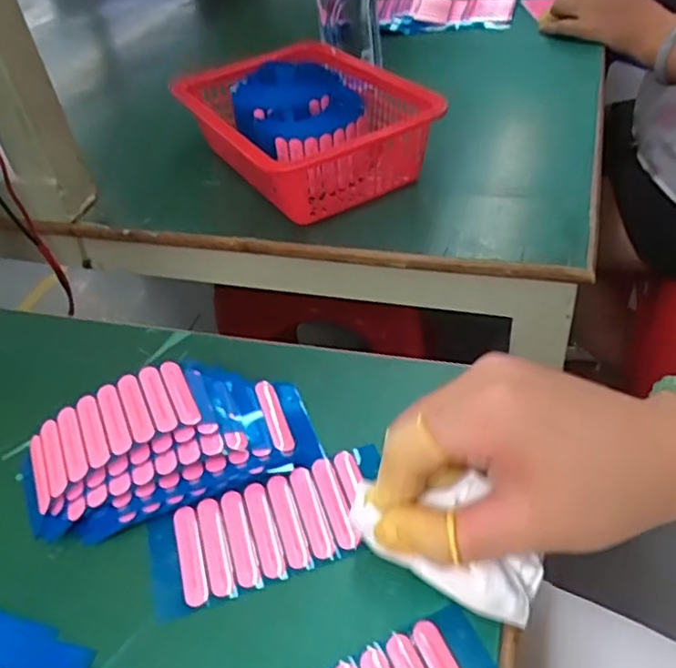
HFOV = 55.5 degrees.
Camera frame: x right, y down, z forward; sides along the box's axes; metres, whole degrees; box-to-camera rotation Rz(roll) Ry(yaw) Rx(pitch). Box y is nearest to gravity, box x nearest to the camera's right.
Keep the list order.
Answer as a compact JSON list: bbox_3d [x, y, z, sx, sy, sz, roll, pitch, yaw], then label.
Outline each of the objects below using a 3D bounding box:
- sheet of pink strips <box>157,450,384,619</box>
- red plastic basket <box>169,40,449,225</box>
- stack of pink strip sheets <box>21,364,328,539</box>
[{"bbox_3d":[-0.032,0.091,0.305,0.112,0.007,0.052,-16,43,-9],"label":"sheet of pink strips"},{"bbox_3d":[-0.029,-0.171,0.545,0.151,0.070,0.218,-26,45,-18],"label":"red plastic basket"},{"bbox_3d":[-0.089,0.053,0.335,0.143,0.032,0.077,-17,43,-10],"label":"stack of pink strip sheets"}]

